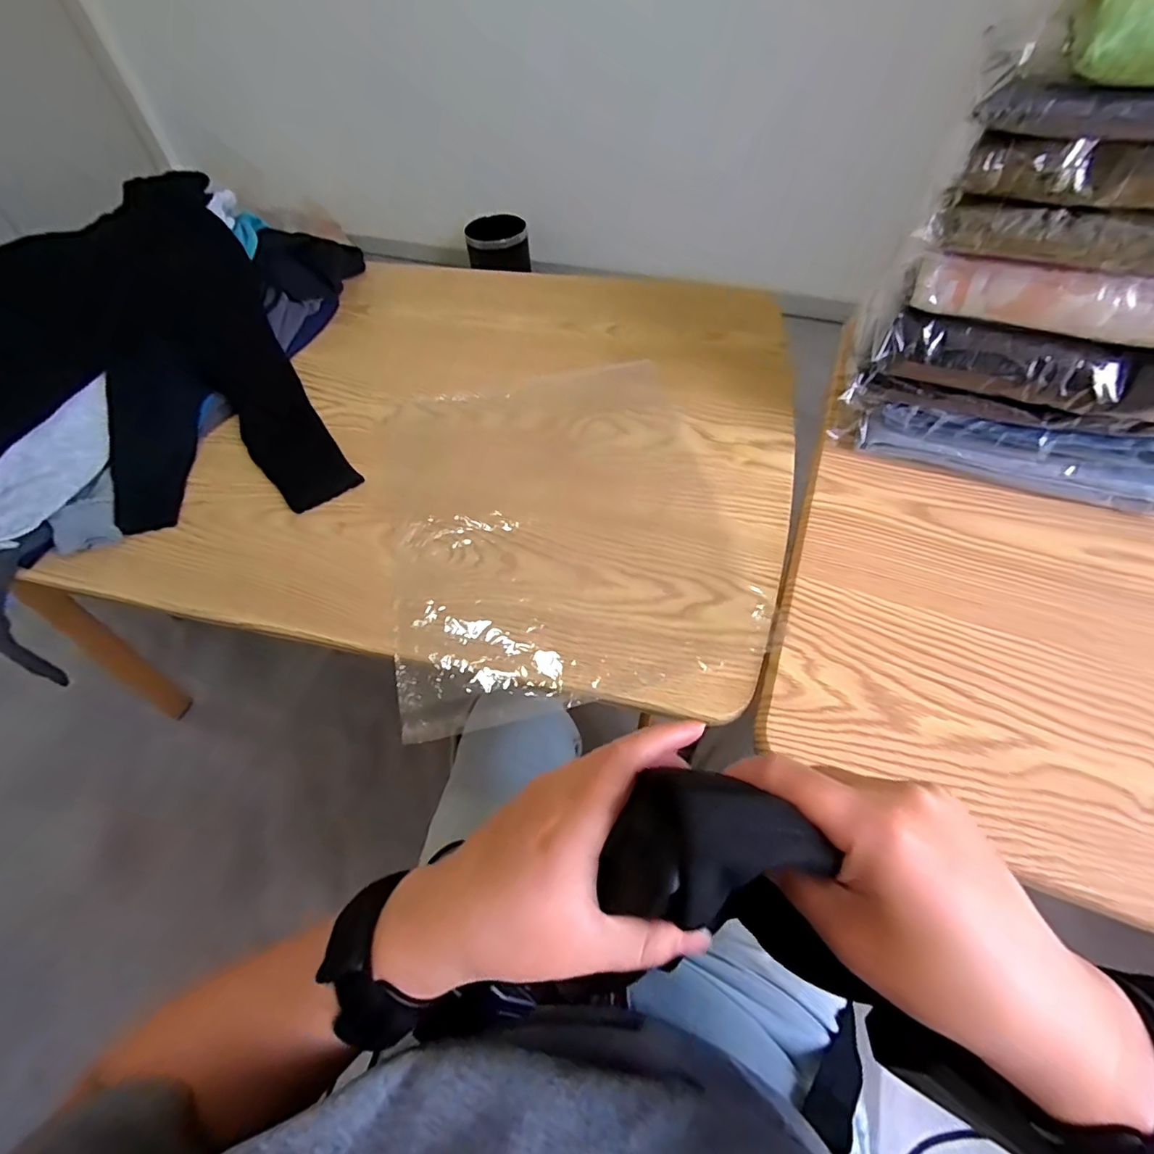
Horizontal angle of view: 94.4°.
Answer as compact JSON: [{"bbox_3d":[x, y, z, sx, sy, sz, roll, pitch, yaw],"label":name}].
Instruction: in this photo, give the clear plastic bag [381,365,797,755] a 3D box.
[{"bbox_3d":[-0.020,-0.064,0.500,0.292,0.012,0.375,-12,56,-4],"label":"clear plastic bag"}]

